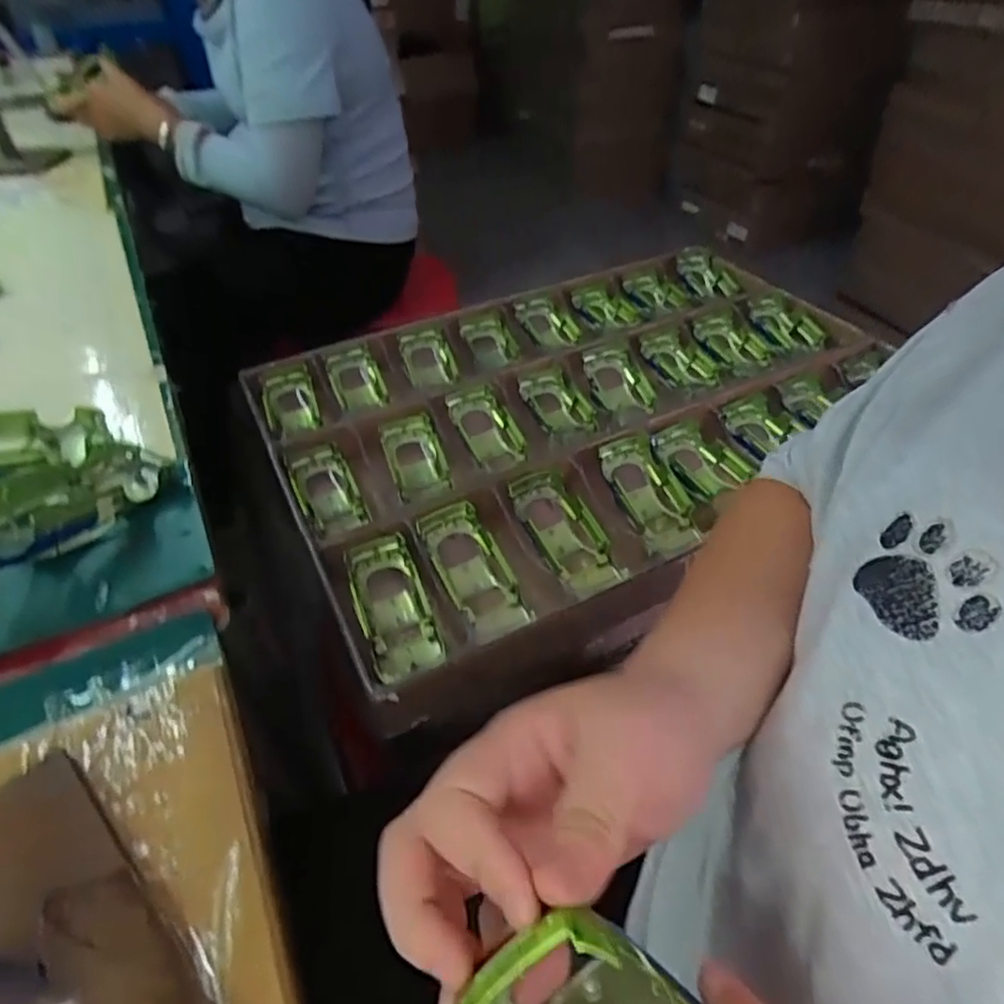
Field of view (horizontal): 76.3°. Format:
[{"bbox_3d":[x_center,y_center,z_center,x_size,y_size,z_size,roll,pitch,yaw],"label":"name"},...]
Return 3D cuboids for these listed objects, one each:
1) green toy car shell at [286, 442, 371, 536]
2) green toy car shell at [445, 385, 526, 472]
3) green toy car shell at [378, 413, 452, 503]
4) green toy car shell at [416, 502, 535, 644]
[{"bbox_3d":[-0.169,-0.010,0.611,0.053,0.033,0.106,-20,48,-18],"label":"green toy car shell"},{"bbox_3d":[-0.018,-0.077,0.661,0.049,0.026,0.106,-22,64,-20],"label":"green toy car shell"},{"bbox_3d":[-0.086,-0.040,0.634,0.052,0.037,0.103,-14,46,-13],"label":"green toy car shell"},{"bbox_3d":[-0.025,0.056,0.529,0.054,0.041,0.118,-23,61,-21],"label":"green toy car shell"}]

